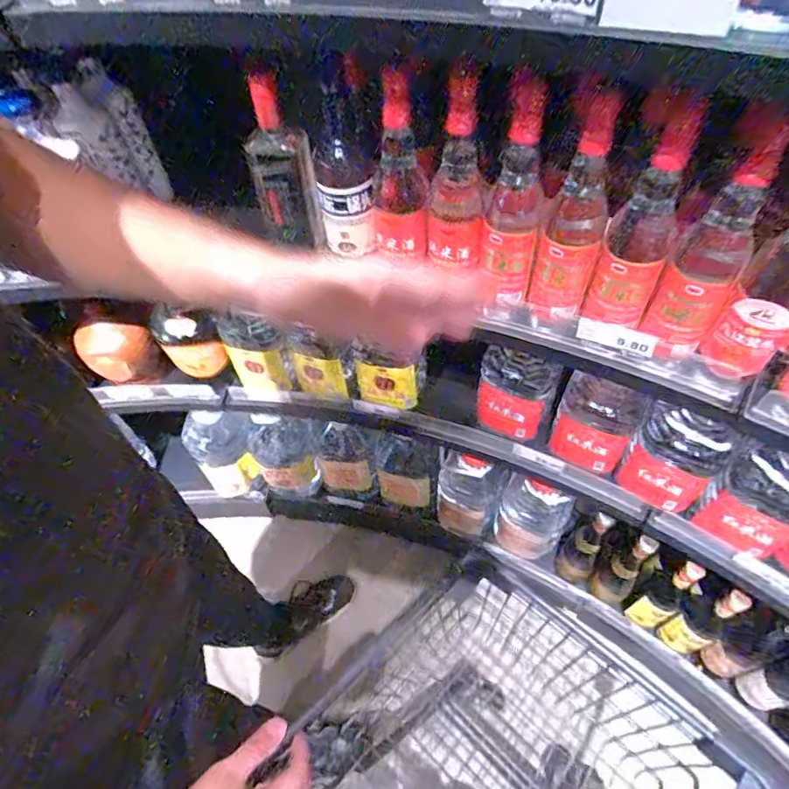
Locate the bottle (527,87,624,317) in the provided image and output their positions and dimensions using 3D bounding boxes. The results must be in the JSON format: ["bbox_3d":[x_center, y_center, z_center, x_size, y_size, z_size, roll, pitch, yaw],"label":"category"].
[{"bbox_3d":[0.203,-0.201,0.575,0.072,0.251,0.064,15,56,15],"label":"bottle"}]

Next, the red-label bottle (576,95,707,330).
[{"bbox_3d":[0.269,-0.181,0.546,0.075,0.237,0.059,22,58,19],"label":"red-label bottle"}]

